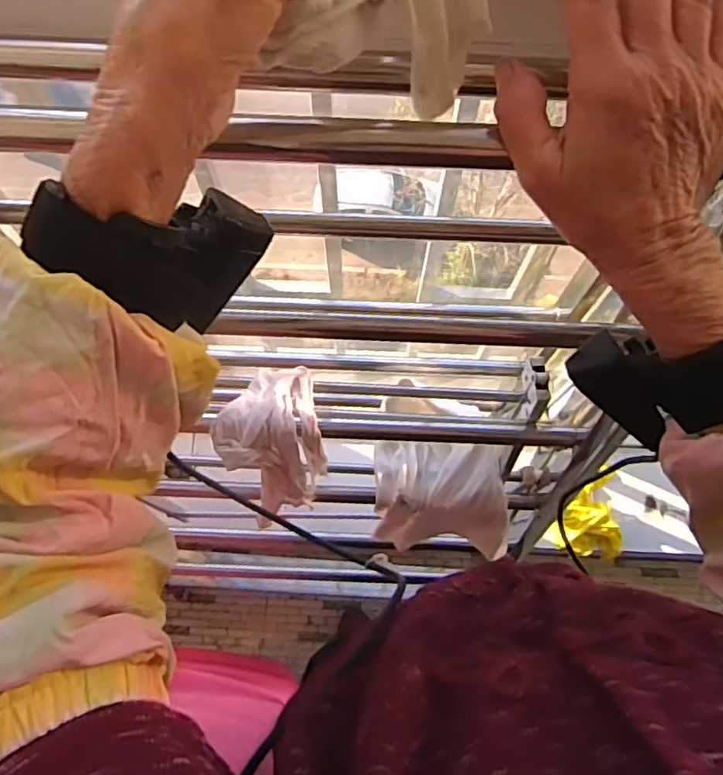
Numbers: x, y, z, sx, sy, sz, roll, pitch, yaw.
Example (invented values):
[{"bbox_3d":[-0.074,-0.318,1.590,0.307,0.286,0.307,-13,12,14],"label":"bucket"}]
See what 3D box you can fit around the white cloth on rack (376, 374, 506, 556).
[{"bbox_3d":[0.089,0.093,0.665,0.149,0.104,0.162,7,72,2],"label":"white cloth on rack"}]

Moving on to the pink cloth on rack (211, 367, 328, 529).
[{"bbox_3d":[-0.081,0.052,0.567,0.089,0.117,0.124,-11,73,-4],"label":"pink cloth on rack"}]

